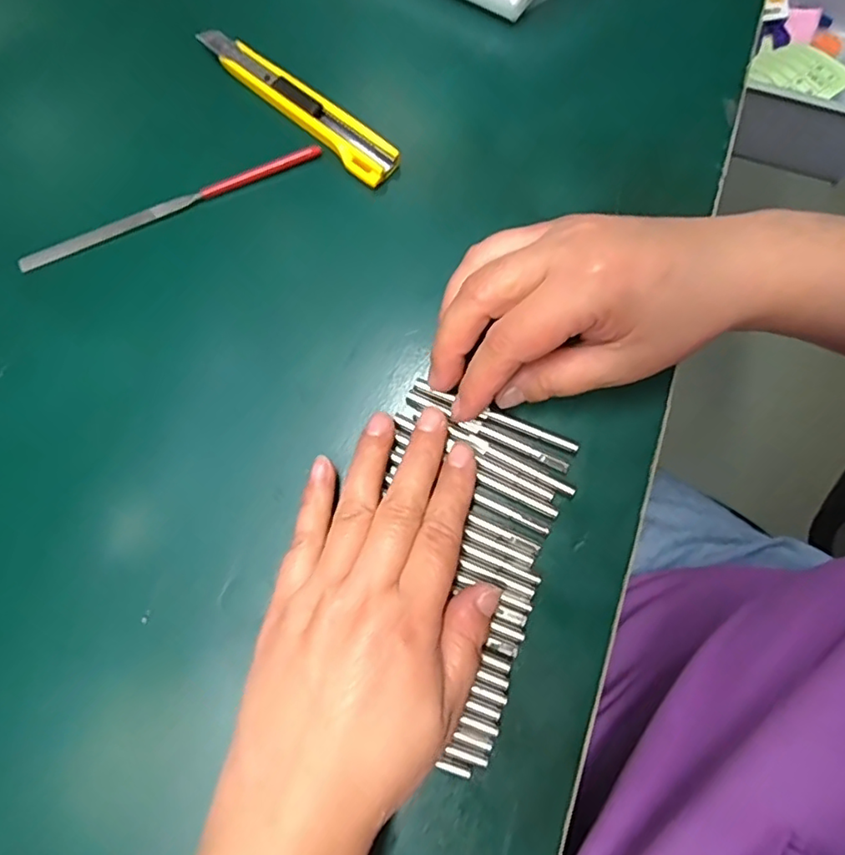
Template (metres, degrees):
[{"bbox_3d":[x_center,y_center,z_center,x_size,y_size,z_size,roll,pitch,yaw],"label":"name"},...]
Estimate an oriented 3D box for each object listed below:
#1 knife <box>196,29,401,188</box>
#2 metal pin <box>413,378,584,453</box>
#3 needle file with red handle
[{"bbox_3d":[-0.065,-0.172,0.308,0.128,0.010,0.023,42,80,10],"label":"knife"},{"bbox_3d":[0.033,-0.005,0.266,0.078,0.004,0.005,23,77,6],"label":"metal pin"},{"bbox_3d":[-0.128,-0.114,0.301,0.159,0.011,0.010,-22,77,-5],"label":"needle file with red handle"}]

